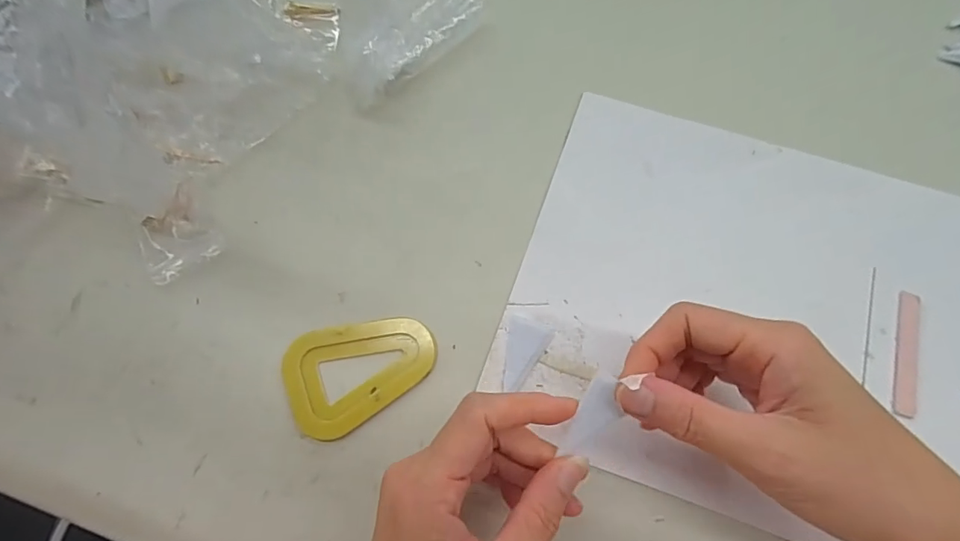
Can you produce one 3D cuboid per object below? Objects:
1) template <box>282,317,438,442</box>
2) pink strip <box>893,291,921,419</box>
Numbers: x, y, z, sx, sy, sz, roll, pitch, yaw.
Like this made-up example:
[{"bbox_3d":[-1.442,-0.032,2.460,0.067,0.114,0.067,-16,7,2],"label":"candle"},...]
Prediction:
[{"bbox_3d":[-0.067,0.058,0.279,0.084,0.008,0.058,-19,73,-3],"label":"template"},{"bbox_3d":[0.245,0.046,0.277,0.013,0.004,0.073,16,75,7],"label":"pink strip"}]

